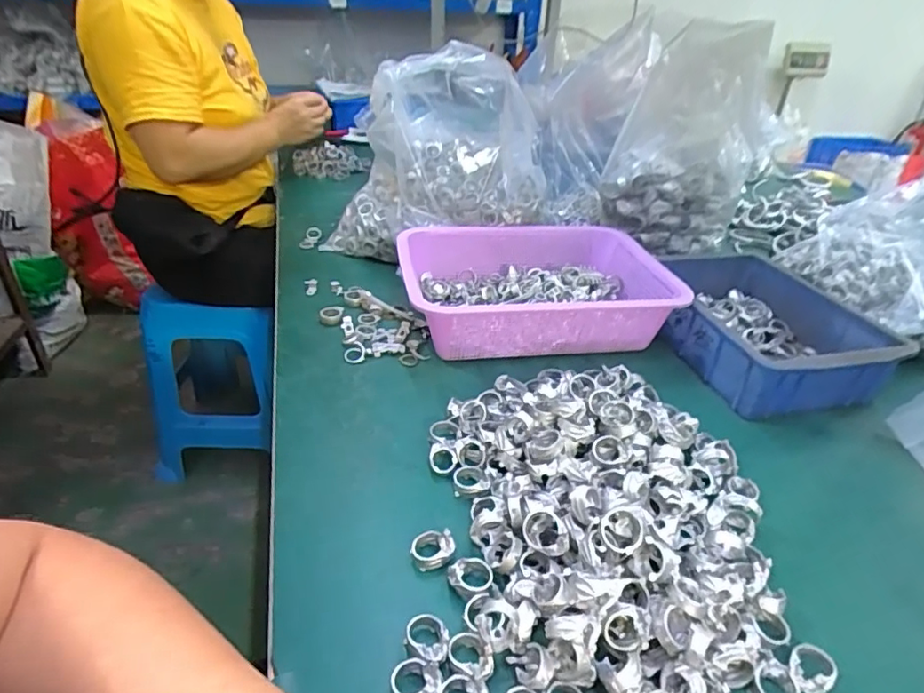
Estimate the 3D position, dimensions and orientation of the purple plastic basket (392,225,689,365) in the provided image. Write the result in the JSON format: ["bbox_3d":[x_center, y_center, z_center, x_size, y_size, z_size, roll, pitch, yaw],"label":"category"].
[{"bbox_3d":[0.083,-0.070,0.651,0.298,0.074,0.225,-4,34,-11],"label":"purple plastic basket"}]

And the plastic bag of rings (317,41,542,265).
[{"bbox_3d":[-0.030,-0.270,0.796,0.299,0.277,0.231,3,33,-1],"label":"plastic bag of rings"}]

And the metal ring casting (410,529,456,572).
[{"bbox_3d":[-0.020,0.139,0.379,0.030,0.017,0.021,-3,34,-9],"label":"metal ring casting"}]

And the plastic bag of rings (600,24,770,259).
[{"bbox_3d":[0.316,-0.294,0.782,0.183,0.264,0.213,18,36,22],"label":"plastic bag of rings"}]

